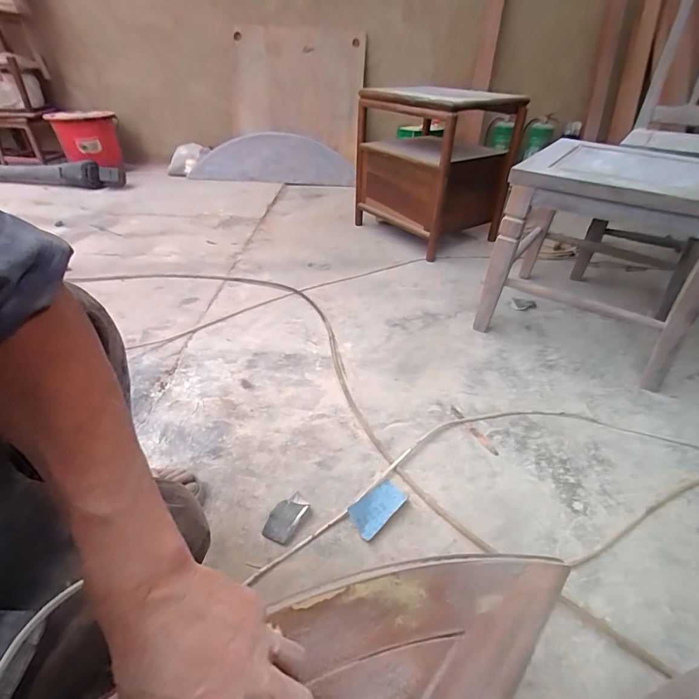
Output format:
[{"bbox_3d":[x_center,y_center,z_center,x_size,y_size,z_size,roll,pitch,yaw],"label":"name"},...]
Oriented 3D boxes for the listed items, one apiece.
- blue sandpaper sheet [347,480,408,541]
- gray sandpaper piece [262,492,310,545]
[{"bbox_3d":[0.052,0.293,0.732,0.111,0.006,0.064,-27,45,-32],"label":"blue sandpaper sheet"},{"bbox_3d":[-0.113,0.299,0.703,0.055,0.010,0.089,18,40,21],"label":"gray sandpaper piece"}]

